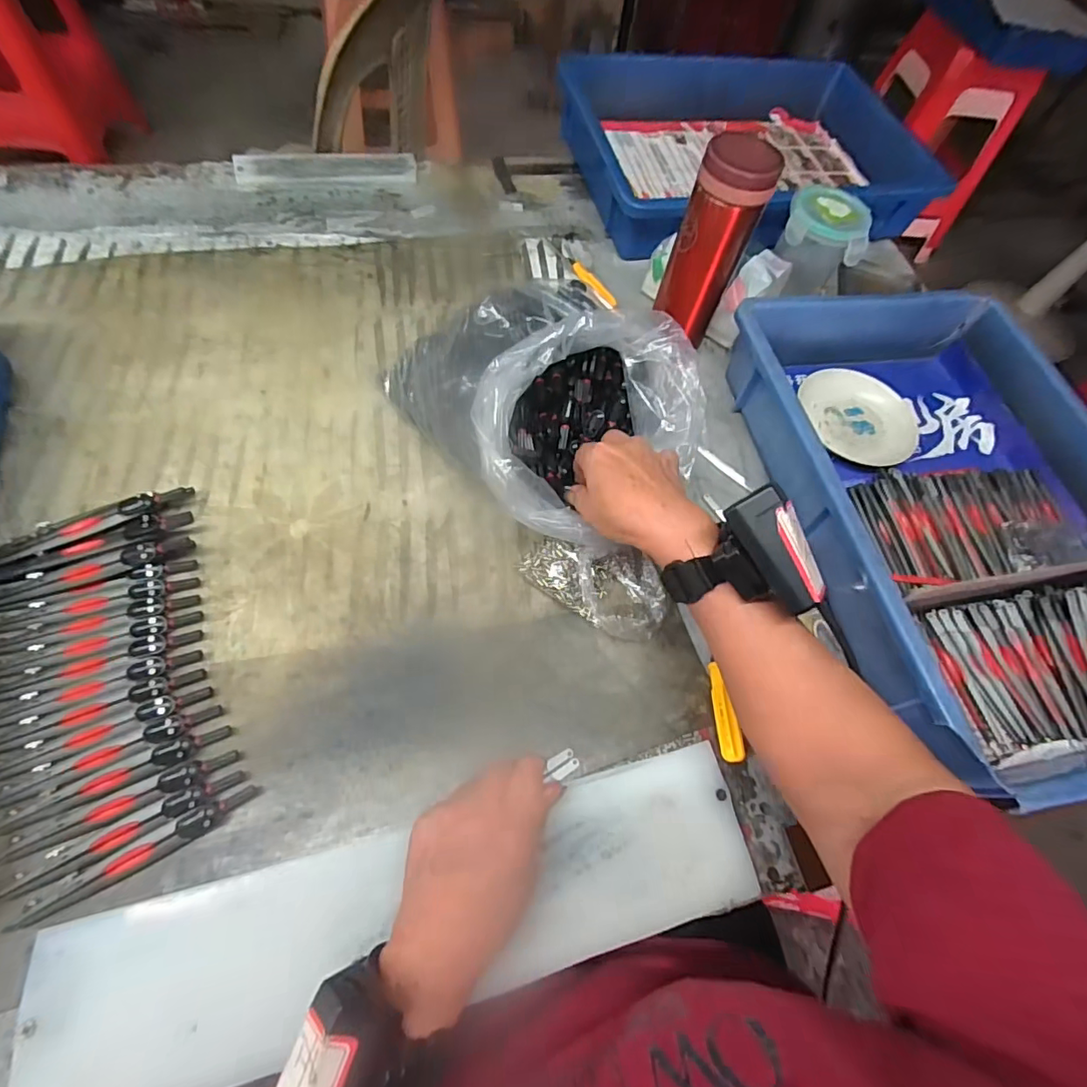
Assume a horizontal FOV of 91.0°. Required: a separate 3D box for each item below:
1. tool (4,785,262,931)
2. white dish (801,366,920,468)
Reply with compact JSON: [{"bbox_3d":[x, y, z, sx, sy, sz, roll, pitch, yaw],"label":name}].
[{"bbox_3d":[-0.230,0.176,0.305,0.124,0.007,0.014,-24,69,-18],"label":"tool"},{"bbox_3d":[0.311,-0.125,0.531,0.115,0.027,0.094,35,64,10],"label":"white dish"}]

